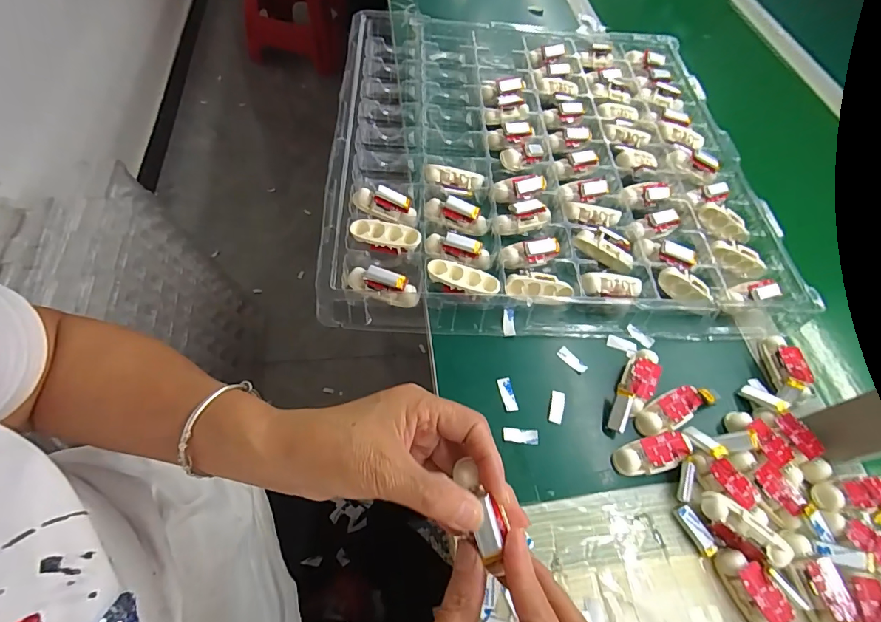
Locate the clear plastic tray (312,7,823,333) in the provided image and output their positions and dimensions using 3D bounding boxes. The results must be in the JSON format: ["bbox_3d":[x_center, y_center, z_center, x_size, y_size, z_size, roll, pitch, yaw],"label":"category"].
[{"bbox_3d":[0.118,-0.201,0.491,0.460,0.044,0.488,3,59,-6],"label":"clear plastic tray"}]

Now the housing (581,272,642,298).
[{"bbox_3d":[0.159,-0.023,0.395,0.060,0.015,0.021,3,99,-16],"label":"housing"}]

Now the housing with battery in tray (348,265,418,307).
[{"bbox_3d":[-0.053,-0.024,0.379,0.066,0.025,0.022,18,59,3],"label":"housing with battery in tray"}]

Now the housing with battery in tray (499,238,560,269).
[{"bbox_3d":[0.085,-0.054,0.410,0.061,0.024,0.024,-3,60,-10],"label":"housing with battery in tray"}]

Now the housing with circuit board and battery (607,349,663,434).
[{"bbox_3d":[0.163,0.066,0.359,0.026,0.020,0.081,30,60,10],"label":"housing with circuit board and battery"}]

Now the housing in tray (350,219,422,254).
[{"bbox_3d":[-0.051,-0.068,0.404,0.065,0.020,0.026,15,59,1],"label":"housing in tray"}]

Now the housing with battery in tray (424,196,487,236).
[{"bbox_3d":[0.015,-0.096,0.427,0.063,0.021,0.023,18,59,3],"label":"housing with battery in tray"}]

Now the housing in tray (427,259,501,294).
[{"bbox_3d":[0.021,-0.028,0.387,0.064,0.018,0.025,18,59,3],"label":"housing in tray"}]

